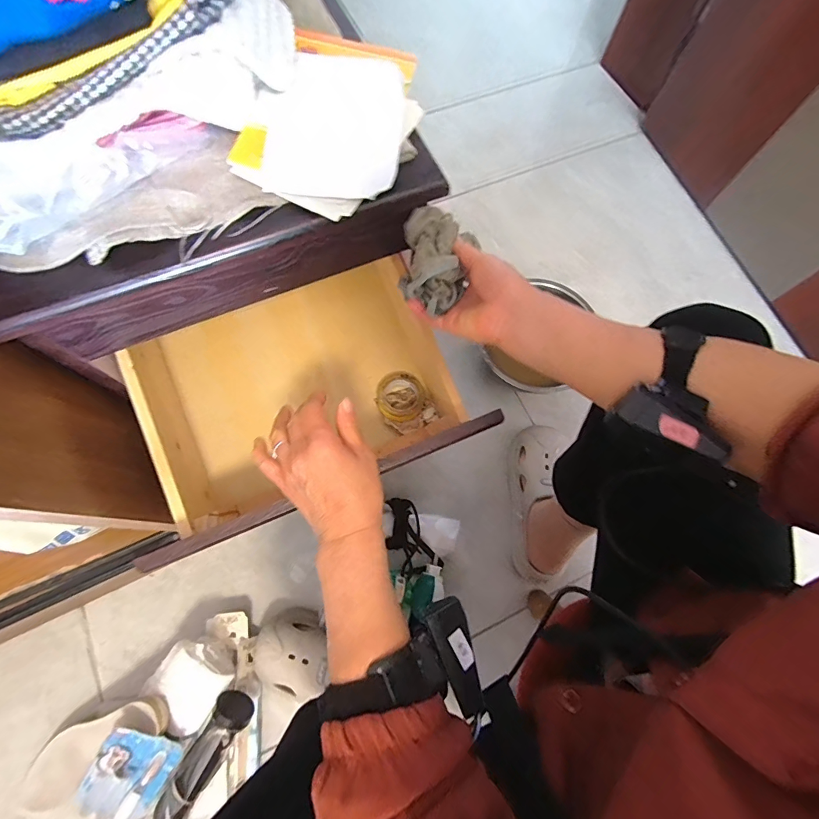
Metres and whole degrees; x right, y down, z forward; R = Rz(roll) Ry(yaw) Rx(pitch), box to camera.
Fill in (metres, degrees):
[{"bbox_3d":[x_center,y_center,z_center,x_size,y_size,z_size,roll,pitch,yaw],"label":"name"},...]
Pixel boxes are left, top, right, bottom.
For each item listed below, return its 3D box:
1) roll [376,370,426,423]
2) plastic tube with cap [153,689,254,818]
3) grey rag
[{"bbox_3d":[-0.011,-0.018,0.527,0.063,0.018,0.064,1,71,-2],"label":"roll"},{"bbox_3d":[-0.265,0.451,0.526,0.045,0.048,0.181,31,92,8],"label":"plastic tube with cap"},{"bbox_3d":[0.024,-0.143,0.390,0.067,0.039,0.083,15,71,3],"label":"grey rag"}]

